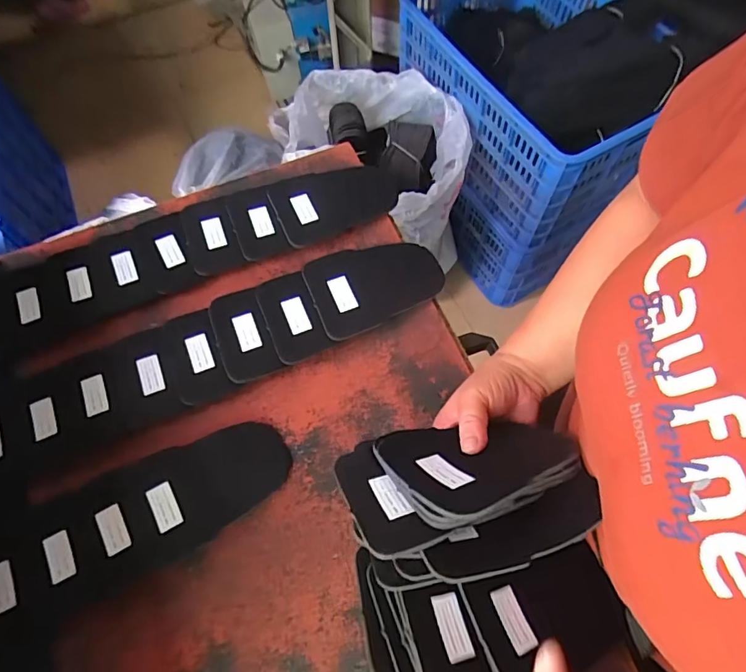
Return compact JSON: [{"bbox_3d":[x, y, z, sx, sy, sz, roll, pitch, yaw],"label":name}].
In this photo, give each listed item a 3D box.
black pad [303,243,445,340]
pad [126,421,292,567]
[{"bbox_3d":[0.004,-0.059,0.530,0.140,0.012,0.094,-20,67,-7],"label":"black pad"},{"bbox_3d":[-0.146,0.135,0.452,0.140,0.011,0.089,-22,67,-8],"label":"pad"}]

